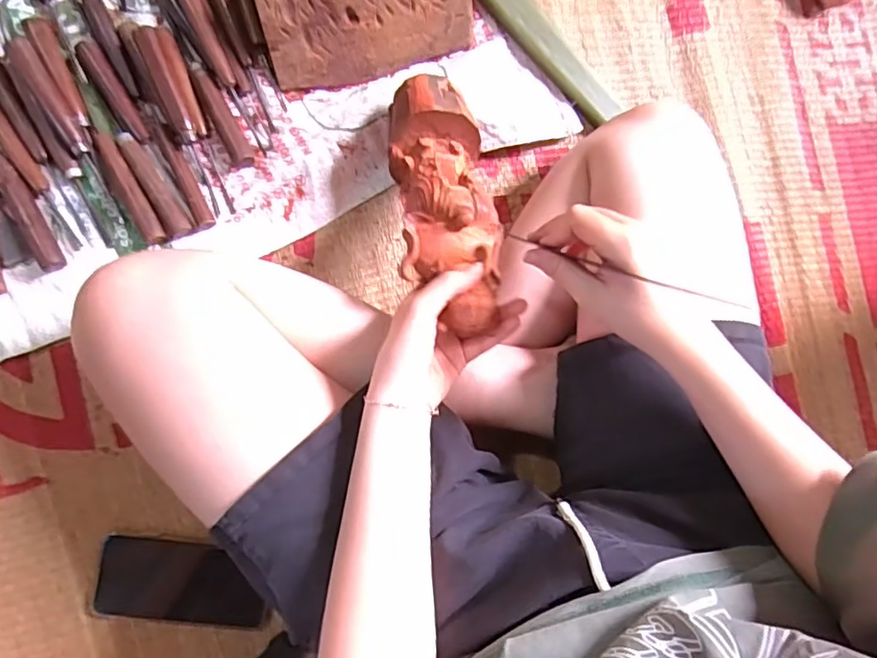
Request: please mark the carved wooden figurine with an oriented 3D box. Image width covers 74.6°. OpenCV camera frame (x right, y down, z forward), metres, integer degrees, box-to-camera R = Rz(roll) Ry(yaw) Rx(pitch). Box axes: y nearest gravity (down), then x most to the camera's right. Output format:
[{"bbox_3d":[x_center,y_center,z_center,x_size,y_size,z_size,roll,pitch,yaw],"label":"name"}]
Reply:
[{"bbox_3d":[0.005,-0.111,0.480,0.079,0.057,0.259,-4,58,-8],"label":"carved wooden figurine"}]

